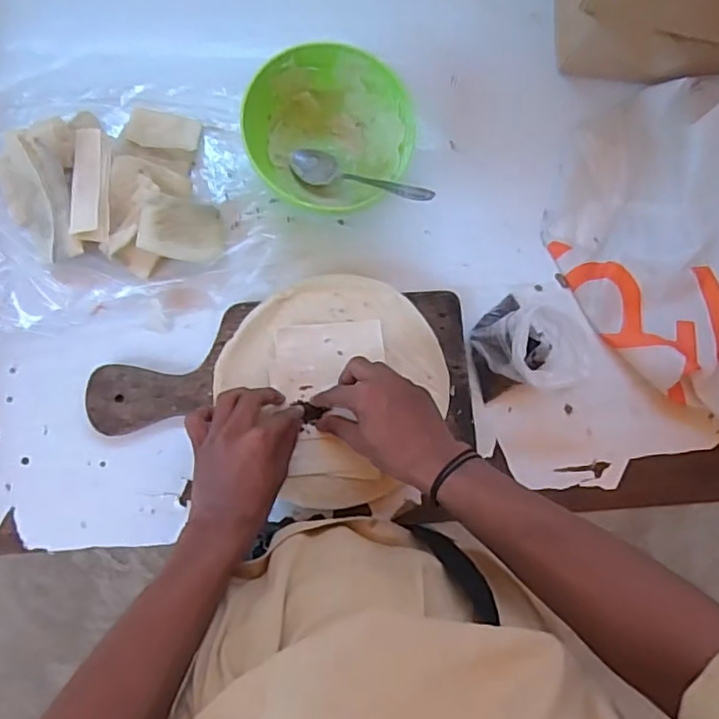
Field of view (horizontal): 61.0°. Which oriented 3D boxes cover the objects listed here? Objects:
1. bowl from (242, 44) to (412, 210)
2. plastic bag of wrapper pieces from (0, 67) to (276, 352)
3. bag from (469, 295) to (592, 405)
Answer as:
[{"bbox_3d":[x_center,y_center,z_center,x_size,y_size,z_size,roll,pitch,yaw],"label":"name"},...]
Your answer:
[{"bbox_3d":[-0.031,-0.214,0.575,0.150,0.072,0.130,-8,84,-7],"label":"bowl"},{"bbox_3d":[-0.230,-0.158,0.550,0.264,0.039,0.252,-6,85,-8],"label":"plastic bag of wrapper pieces"},{"bbox_3d":[0.155,-0.015,0.573,0.085,0.074,0.097,-14,85,-7],"label":"bag"}]

